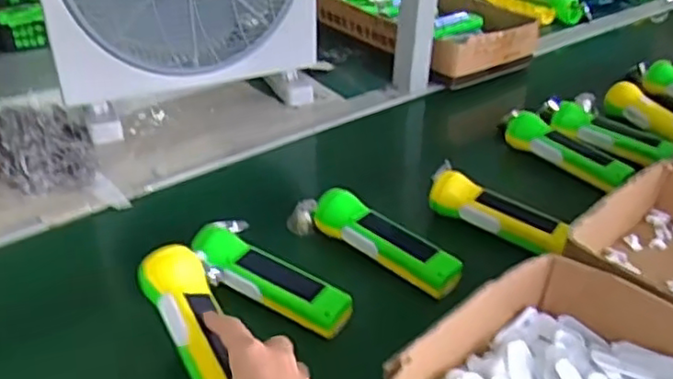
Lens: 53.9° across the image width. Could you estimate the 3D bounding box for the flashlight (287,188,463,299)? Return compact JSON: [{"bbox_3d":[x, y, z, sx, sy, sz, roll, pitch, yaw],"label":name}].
[{"bbox_3d":[0.039,0.045,0.703,0.203,0.050,0.051,27,41,33],"label":"flashlight"}]

